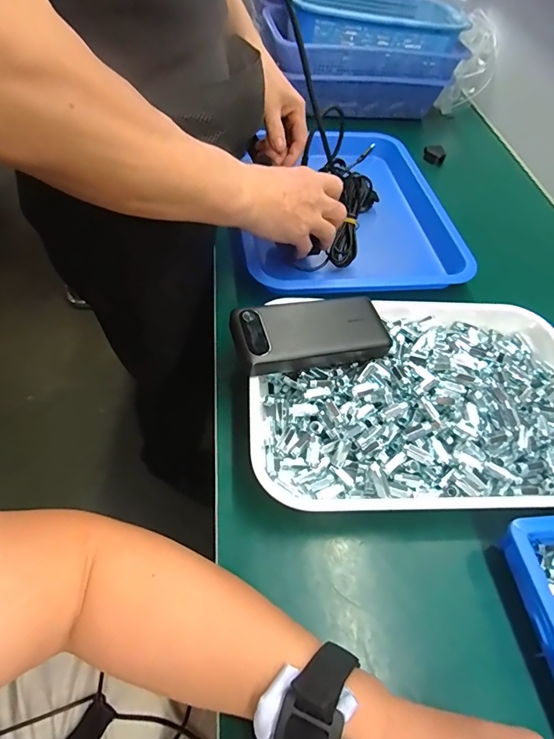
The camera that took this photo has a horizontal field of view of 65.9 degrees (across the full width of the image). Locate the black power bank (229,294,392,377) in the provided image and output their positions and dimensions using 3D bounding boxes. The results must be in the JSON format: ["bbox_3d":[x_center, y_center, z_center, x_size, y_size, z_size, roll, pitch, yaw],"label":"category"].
[{"bbox_3d":[0.035,-0.034,0.430,0.151,0.030,0.068,-8,55,-11],"label":"black power bank"}]

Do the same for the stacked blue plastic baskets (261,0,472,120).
[{"bbox_3d":[0.162,-0.639,0.855,0.346,0.154,0.272,-9,55,-11],"label":"stacked blue plastic baskets"}]

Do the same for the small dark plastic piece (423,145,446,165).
[{"bbox_3d":[0.286,-0.390,0.778,0.039,0.030,0.020,21,55,10],"label":"small dark plastic piece"}]

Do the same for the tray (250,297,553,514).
[{"bbox_3d":[0.152,0.024,0.433,0.344,0.040,0.239,1,54,-4],"label":"tray"}]

